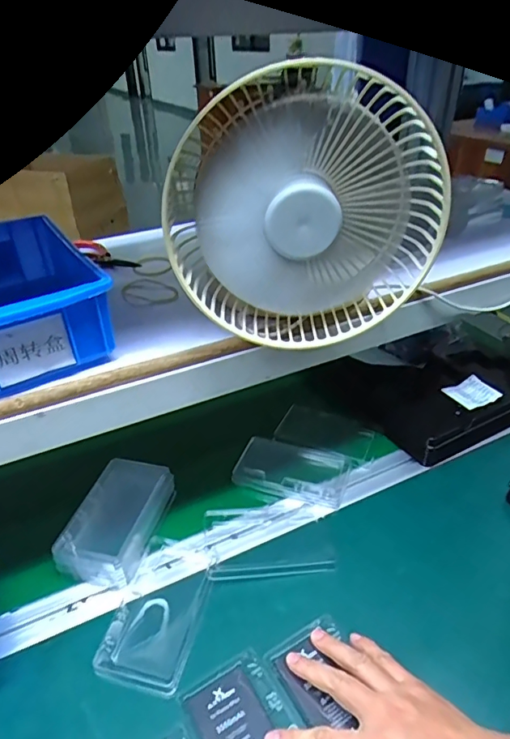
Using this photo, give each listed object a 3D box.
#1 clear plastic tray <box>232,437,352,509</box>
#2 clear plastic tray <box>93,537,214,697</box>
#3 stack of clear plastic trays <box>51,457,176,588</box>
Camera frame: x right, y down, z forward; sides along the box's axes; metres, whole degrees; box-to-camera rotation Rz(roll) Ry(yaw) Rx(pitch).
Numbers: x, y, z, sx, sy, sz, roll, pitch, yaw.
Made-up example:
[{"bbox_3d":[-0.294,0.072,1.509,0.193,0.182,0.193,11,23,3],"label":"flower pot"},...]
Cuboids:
[{"bbox_3d":[0.046,0.117,0.596,0.131,0.012,0.084,11,36,18],"label":"clear plastic tray"},{"bbox_3d":[-0.087,0.221,0.458,0.075,0.013,0.134,6,35,12],"label":"clear plastic tray"},{"bbox_3d":[-0.146,0.155,0.521,0.080,0.034,0.127,9,36,15],"label":"stack of clear plastic trays"}]

